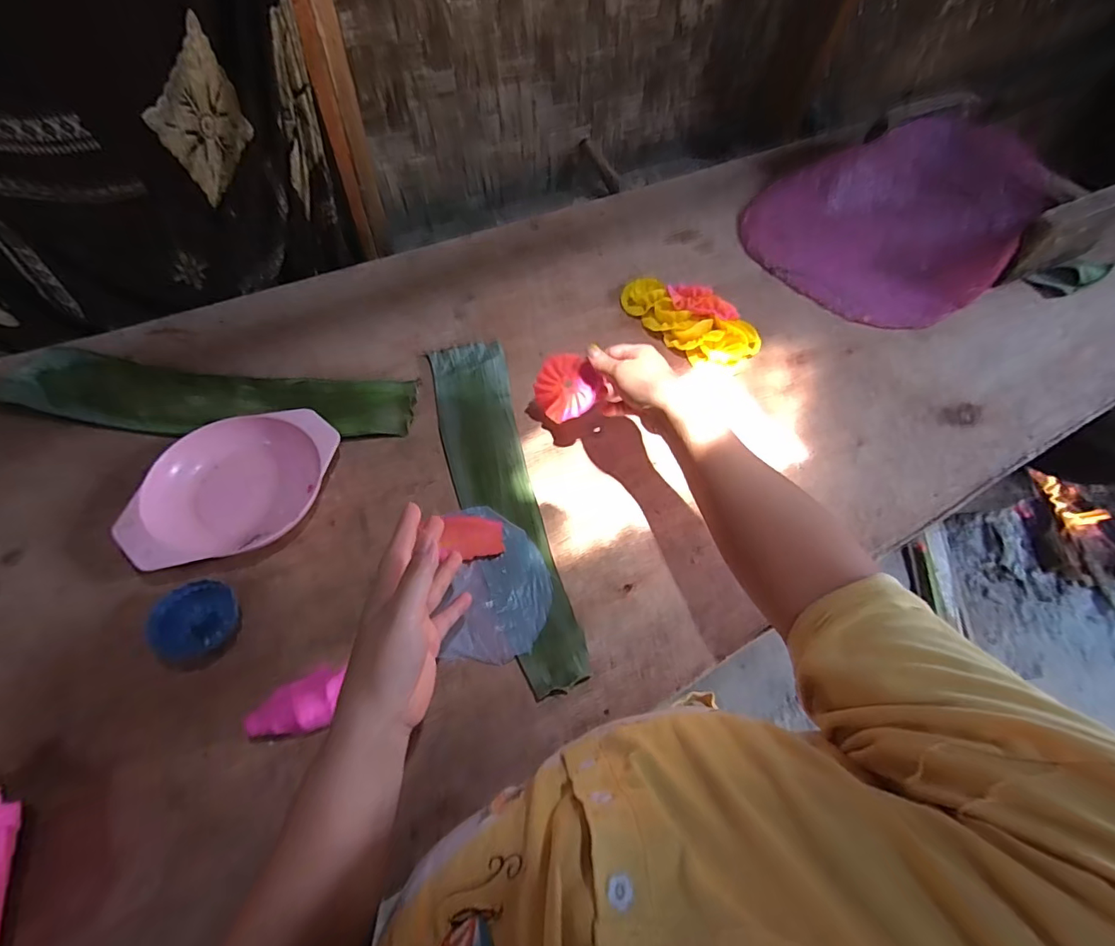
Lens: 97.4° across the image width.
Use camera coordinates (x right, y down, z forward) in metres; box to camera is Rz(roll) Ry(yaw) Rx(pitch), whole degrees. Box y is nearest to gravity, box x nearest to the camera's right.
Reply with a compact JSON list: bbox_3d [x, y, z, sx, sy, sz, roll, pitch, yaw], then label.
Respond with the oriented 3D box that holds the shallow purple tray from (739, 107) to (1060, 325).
[{"bbox_3d":[0.503,-0.399,0.735,0.419,0.049,0.341,-40,62,-3],"label":"shallow purple tray"}]

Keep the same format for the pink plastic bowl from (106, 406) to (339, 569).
[{"bbox_3d":[-0.300,0.008,0.460,0.126,0.040,0.186,38,65,18],"label":"pink plastic bowl"}]

